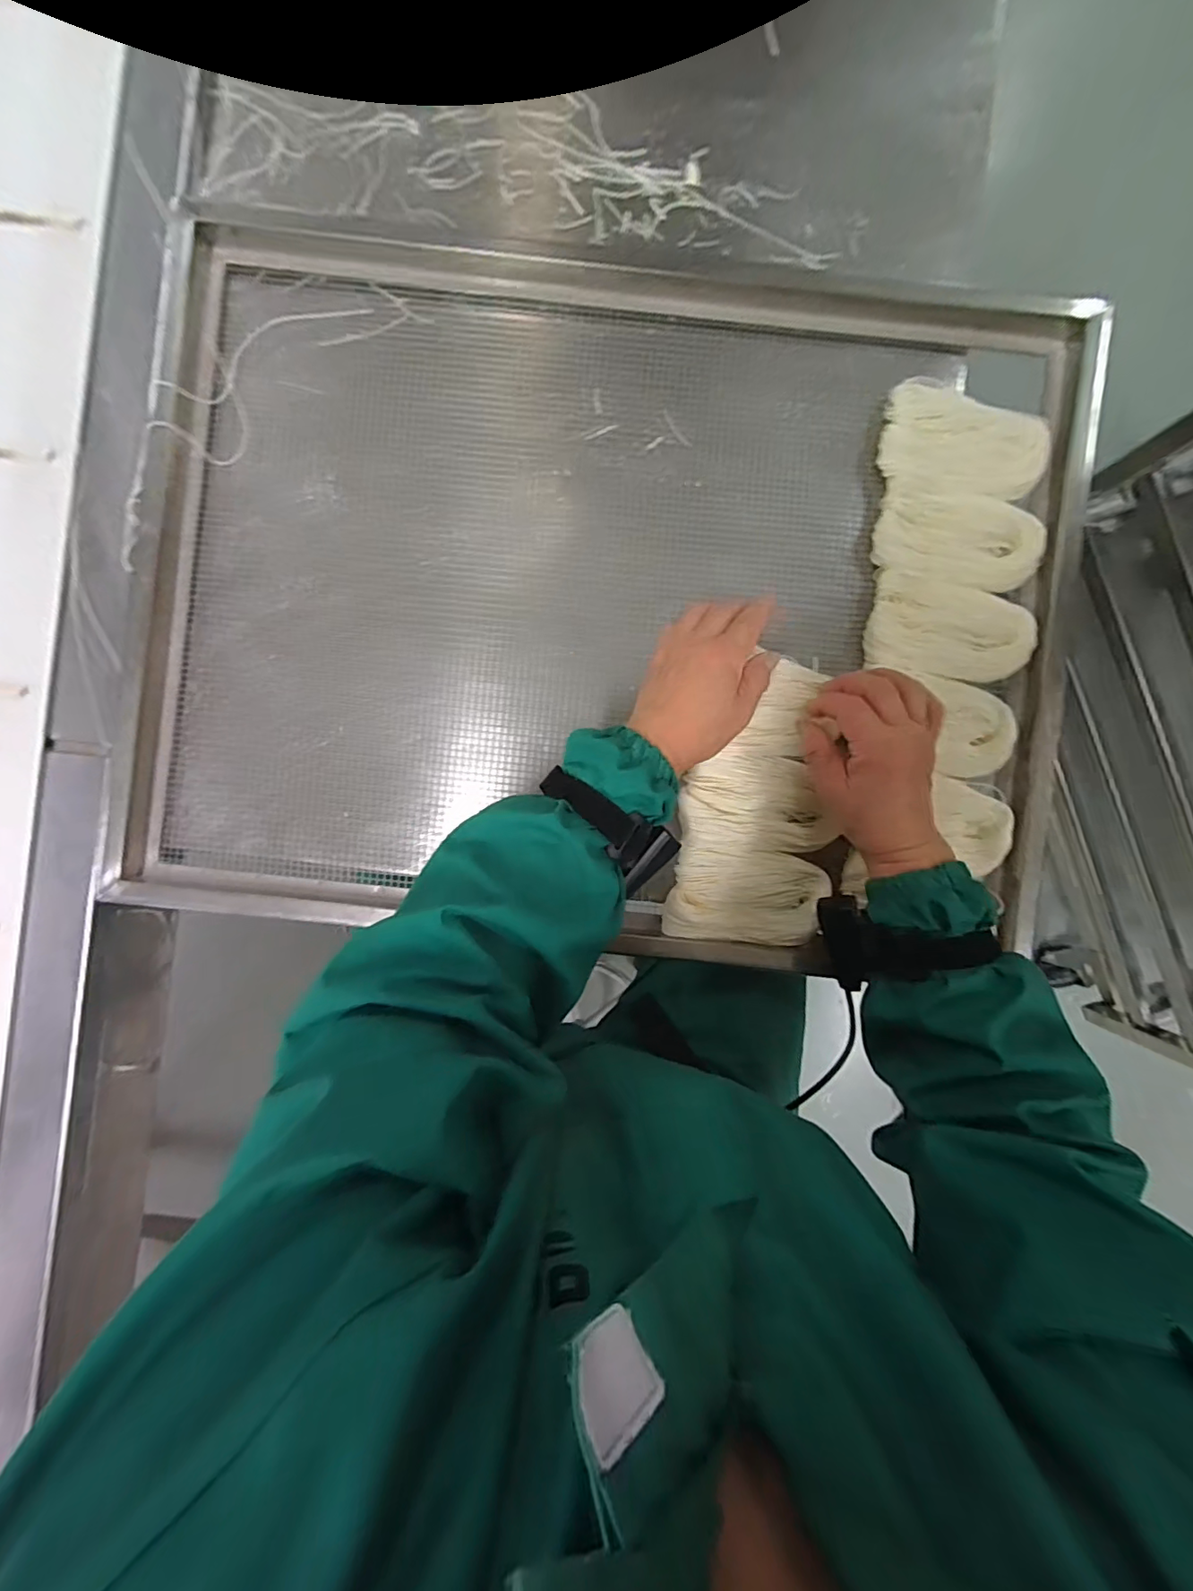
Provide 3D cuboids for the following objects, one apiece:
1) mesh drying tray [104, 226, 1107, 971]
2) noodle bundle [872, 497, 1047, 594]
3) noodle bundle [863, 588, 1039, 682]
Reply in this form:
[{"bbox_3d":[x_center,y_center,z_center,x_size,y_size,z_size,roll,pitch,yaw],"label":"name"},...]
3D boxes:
[{"bbox_3d":[0.007,-0.182,0.476,0.798,0.040,0.619,6,89,-1],"label":"mesh drying tray"},{"bbox_3d":[0.319,-0.218,0.465,0.144,0.020,0.075,0,89,-1],"label":"noodle bundle"},{"bbox_3d":[0.312,-0.144,0.467,0.141,0.013,0.073,5,89,-1],"label":"noodle bundle"}]

